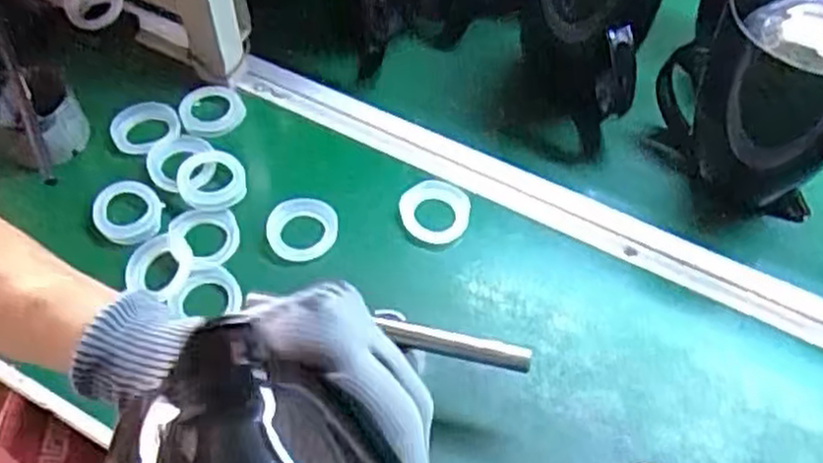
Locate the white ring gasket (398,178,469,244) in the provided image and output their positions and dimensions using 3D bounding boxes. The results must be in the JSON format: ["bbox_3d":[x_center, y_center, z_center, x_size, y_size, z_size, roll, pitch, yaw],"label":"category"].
[{"bbox_3d":[0.023,-0.020,0.669,0.056,0.013,0.059,1,54,-1],"label":"white ring gasket"}]

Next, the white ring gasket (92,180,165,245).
[{"bbox_3d":[-0.240,-0.018,0.659,0.055,0.014,0.057,-23,58,-17],"label":"white ring gasket"}]

